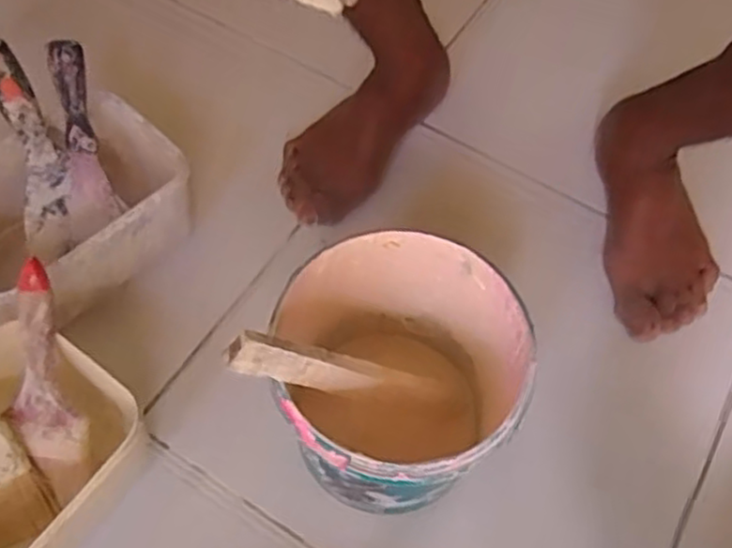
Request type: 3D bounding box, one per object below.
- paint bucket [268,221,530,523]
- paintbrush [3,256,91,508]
[{"bbox_3d":[0.019,0.081,0.507,0.159,0.161,0.161,1,60,-2],"label":"paint bucket"},{"bbox_3d":[-0.230,0.080,0.505,0.055,0.019,0.174,-3,102,-4],"label":"paintbrush"}]

